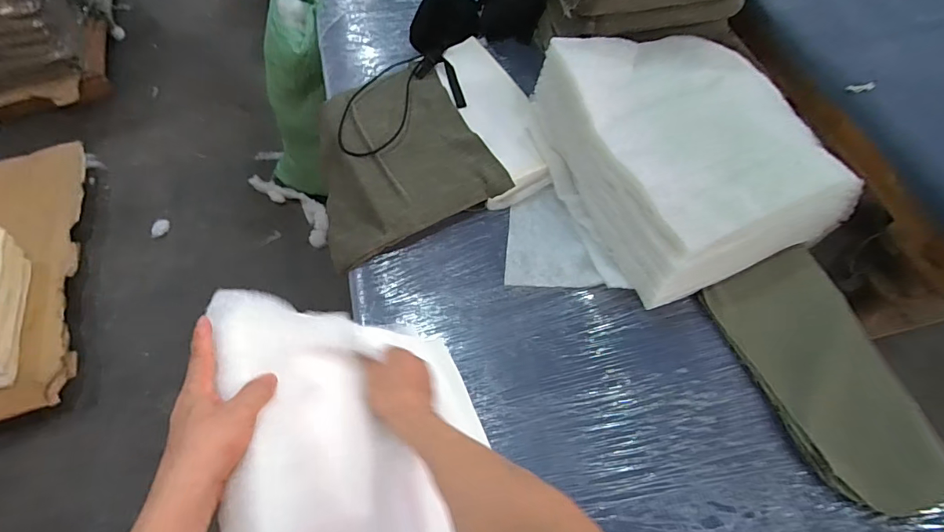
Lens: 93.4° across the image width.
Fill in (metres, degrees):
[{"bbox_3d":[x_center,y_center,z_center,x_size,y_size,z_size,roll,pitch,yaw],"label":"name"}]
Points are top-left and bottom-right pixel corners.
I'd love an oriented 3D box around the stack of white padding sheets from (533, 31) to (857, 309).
[{"bbox_3d":[0.442,-0.238,0.897,0.526,0.207,0.505,-19,63,-9],"label":"stack of white padding sheets"}]

